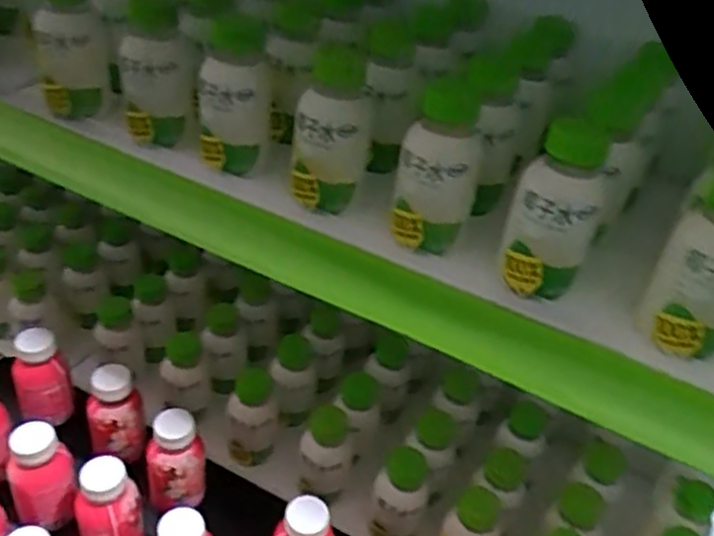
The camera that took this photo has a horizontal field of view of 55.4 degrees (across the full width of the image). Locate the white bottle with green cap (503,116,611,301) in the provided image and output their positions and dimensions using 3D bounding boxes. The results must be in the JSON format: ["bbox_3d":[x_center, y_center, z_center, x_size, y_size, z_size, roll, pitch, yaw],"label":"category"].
[{"bbox_3d":[0.139,-0.040,0.473,0.053,0.118,0.049,17,38,12],"label":"white bottle with green cap"}]

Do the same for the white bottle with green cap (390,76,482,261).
[{"bbox_3d":[0.061,-0.068,0.503,0.058,0.114,0.050,11,37,4],"label":"white bottle with green cap"}]

